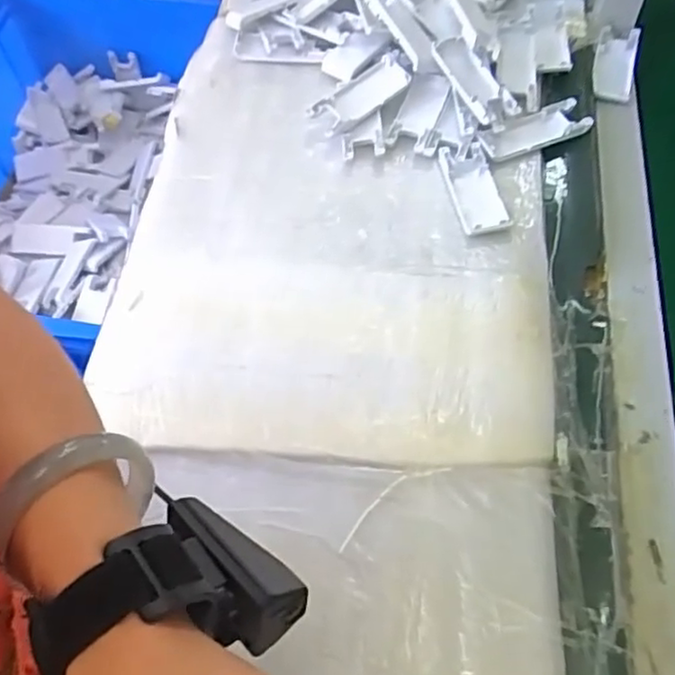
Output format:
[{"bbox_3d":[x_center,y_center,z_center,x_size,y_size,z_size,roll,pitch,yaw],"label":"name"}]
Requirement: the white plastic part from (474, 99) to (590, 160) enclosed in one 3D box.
[{"bbox_3d":[0.184,-0.198,0.629,0.109,0.010,0.040,-19,60,-9],"label":"white plastic part"}]

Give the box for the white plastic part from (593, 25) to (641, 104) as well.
[{"bbox_3d":[0.284,-0.281,0.684,0.041,0.015,0.109,16,61,11],"label":"white plastic part"}]

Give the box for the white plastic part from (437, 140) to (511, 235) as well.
[{"bbox_3d":[0.123,-0.132,0.598,0.042,0.012,0.104,-9,59,-3],"label":"white plastic part"}]

